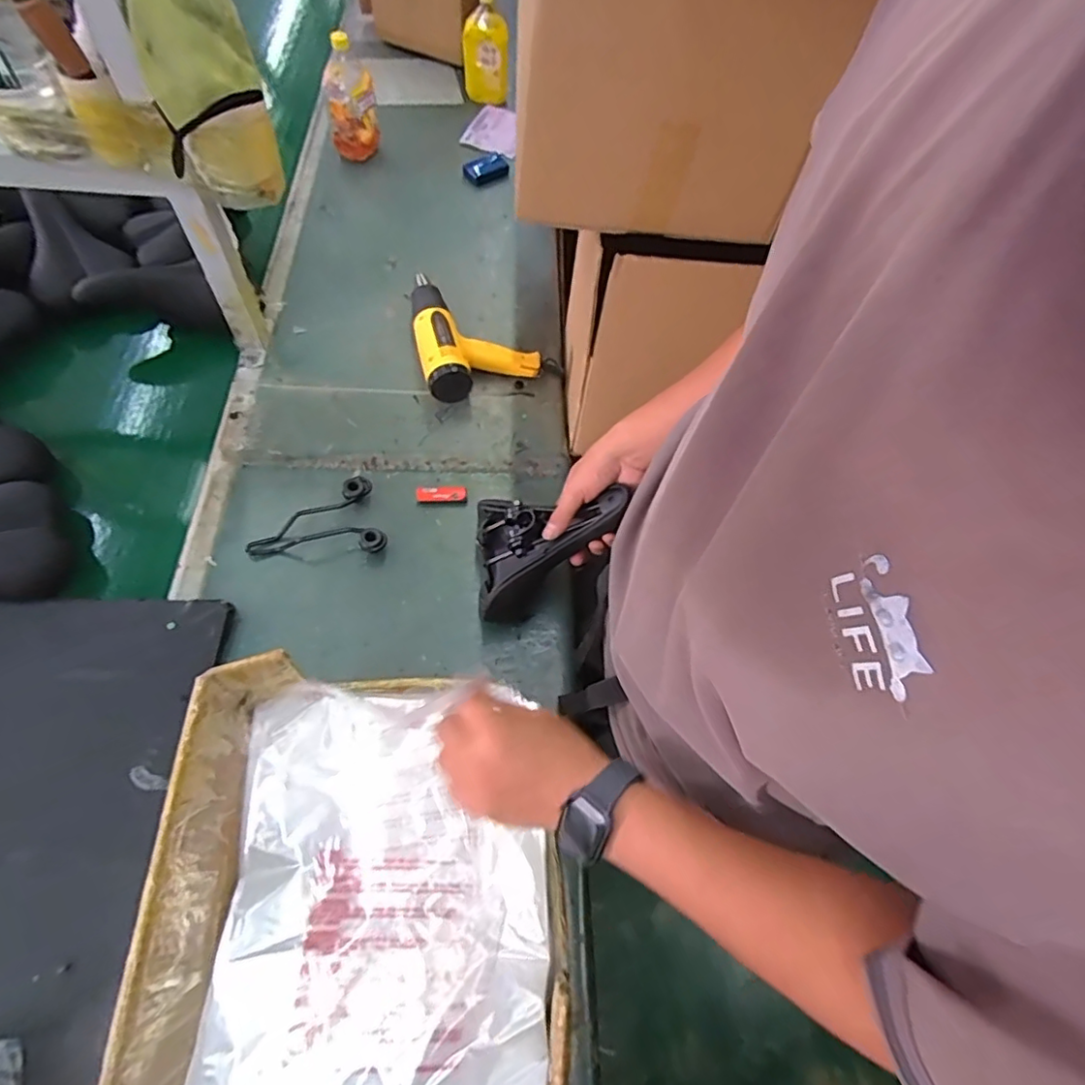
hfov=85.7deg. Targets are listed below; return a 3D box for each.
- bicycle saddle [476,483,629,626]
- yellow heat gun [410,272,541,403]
[{"bbox_3d":[-0.011,-0.013,0.743,0.109,0.250,0.137,24,29,-25],"label":"bicycle saddle"},{"bbox_3d":[-0.118,-0.361,0.987,0.197,0.072,0.255,-11,63,-12],"label":"yellow heat gun"}]

